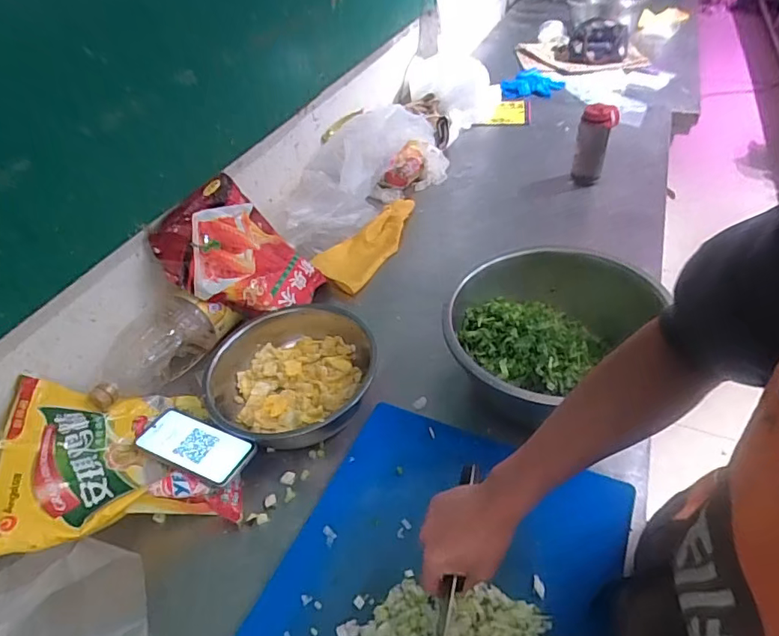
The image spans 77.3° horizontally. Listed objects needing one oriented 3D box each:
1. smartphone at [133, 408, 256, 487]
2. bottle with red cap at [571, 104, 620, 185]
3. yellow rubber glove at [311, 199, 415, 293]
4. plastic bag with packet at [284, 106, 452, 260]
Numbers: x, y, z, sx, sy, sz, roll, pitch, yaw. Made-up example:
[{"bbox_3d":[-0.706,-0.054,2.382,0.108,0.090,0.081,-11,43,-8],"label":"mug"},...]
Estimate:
[{"bbox_3d":[-0.275,0.178,0.687,0.165,0.013,0.075,17,45,19],"label":"smartphone"},{"bbox_3d":[0.453,-0.382,1.086,0.072,0.170,0.069,17,49,19],"label":"bottle with red cap"},{"bbox_3d":[-0.022,-0.168,1.035,0.105,0.041,0.320,27,53,26],"label":"yellow rubber glove"},{"bbox_3d":[-0.062,-0.345,1.154,0.222,0.148,0.578,30,54,28],"label":"plastic bag with packet"}]

